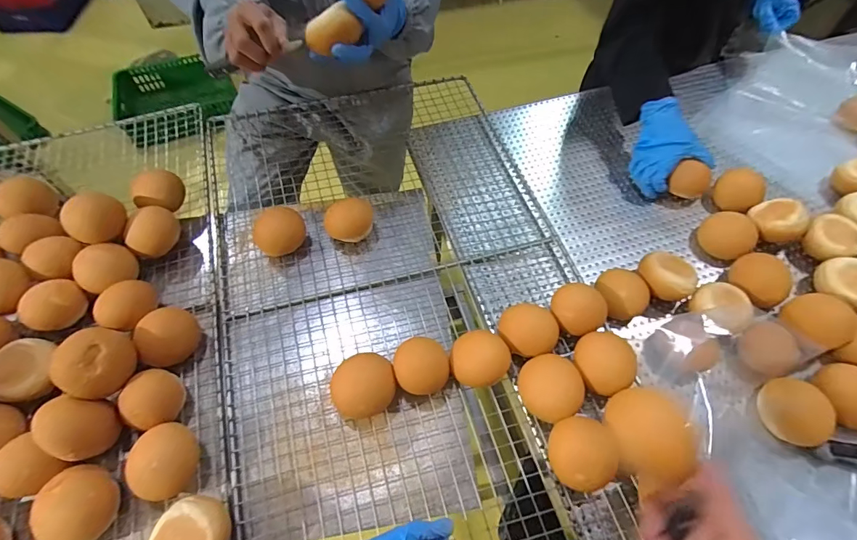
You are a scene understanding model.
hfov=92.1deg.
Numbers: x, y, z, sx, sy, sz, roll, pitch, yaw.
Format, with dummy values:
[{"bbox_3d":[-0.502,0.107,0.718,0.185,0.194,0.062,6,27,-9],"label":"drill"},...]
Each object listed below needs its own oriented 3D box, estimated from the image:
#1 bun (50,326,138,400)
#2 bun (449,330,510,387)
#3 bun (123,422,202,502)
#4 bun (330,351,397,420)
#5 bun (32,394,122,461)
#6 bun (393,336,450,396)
[{"bbox_3d":[-0.415,0.116,0.517,0.071,0.086,0.081,20,62,10],"label":"bun"},{"bbox_3d":[0.068,0.121,0.554,0.077,0.043,0.072,0,60,-1],"label":"bun"},{"bbox_3d":[-0.312,0.224,0.488,0.068,0.044,0.081,15,61,8],"label":"bun"},{"bbox_3d":[-0.084,0.155,0.544,0.081,0.049,0.075,-12,61,-8],"label":"bun"},{"bbox_3d":[-0.427,0.190,0.500,0.076,0.044,0.068,14,61,7],"label":"bun"},{"bbox_3d":[-0.009,0.131,0.558,0.071,0.047,0.068,0,60,-1],"label":"bun"}]

